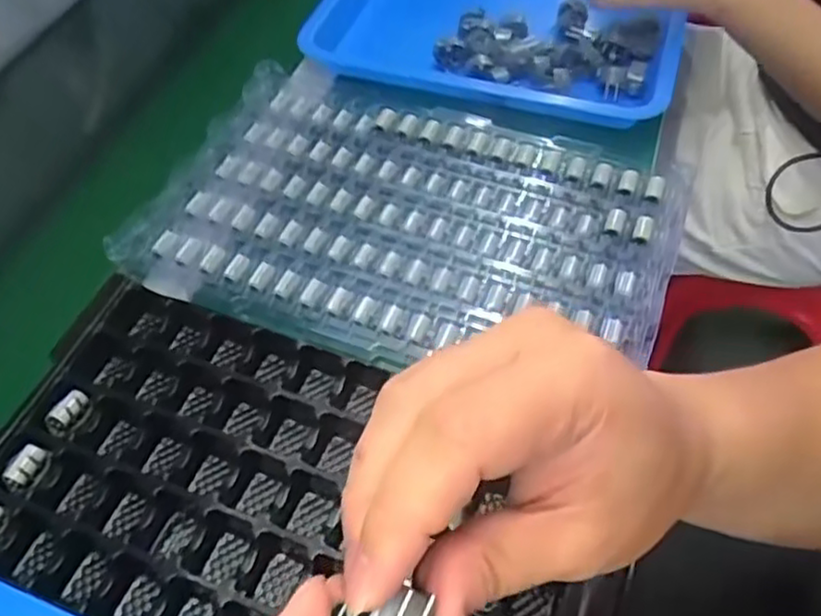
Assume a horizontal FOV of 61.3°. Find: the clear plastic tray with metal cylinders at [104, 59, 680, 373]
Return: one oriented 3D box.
[{"bbox_3d":[0.001,-0.079,0.516,0.369,0.023,0.274,17,58,13],"label":"clear plastic tray with metal cylinders"}]

